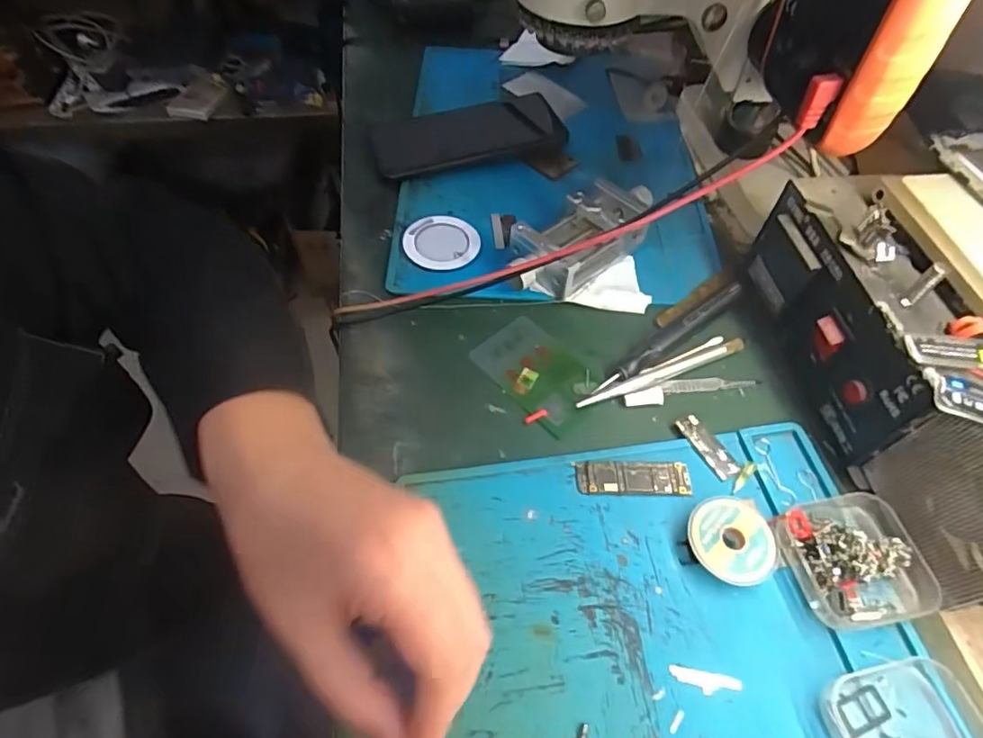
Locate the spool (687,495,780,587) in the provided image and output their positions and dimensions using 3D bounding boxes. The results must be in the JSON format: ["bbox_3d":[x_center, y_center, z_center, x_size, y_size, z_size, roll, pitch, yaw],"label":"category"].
[{"bbox_3d":[0.127,0.091,0.295,0.046,0.011,0.045,1,54,-2],"label":"spool"}]

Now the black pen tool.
[{"bbox_3d":[0.119,-0.021,0.371,0.133,0.019,0.012,-33,62,-23],"label":"black pen tool"}]

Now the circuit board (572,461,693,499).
[{"bbox_3d":[0.081,0.062,0.319,0.065,0.004,0.021,3,54,-1],"label":"circuit board"}]

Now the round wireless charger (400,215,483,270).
[{"bbox_3d":[-0.038,-0.097,0.426,0.056,0.007,0.054,1,54,-2],"label":"round wireless charger"}]

